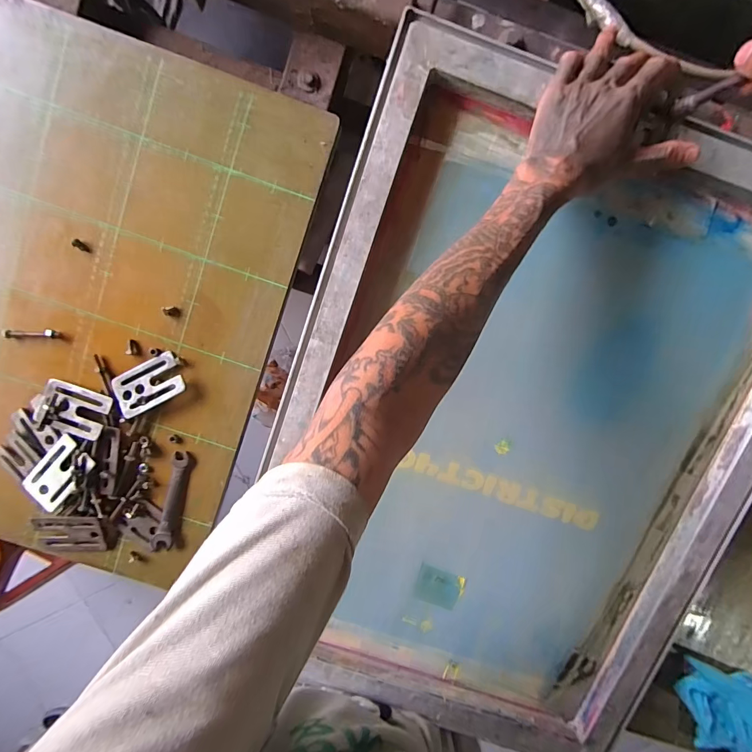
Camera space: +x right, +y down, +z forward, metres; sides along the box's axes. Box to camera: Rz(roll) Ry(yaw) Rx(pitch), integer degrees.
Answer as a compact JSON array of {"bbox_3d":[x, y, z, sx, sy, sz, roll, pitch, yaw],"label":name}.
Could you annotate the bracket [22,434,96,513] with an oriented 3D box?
[{"bbox_3d":[-0.373,0.115,0.437,0.054,0.006,0.084,38,93,3],"label":"bracket"}]

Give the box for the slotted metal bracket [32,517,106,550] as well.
[{"bbox_3d":[-0.374,0.196,0.459,0.078,0.009,0.061,5,113,-7],"label":"slotted metal bracket"}]

